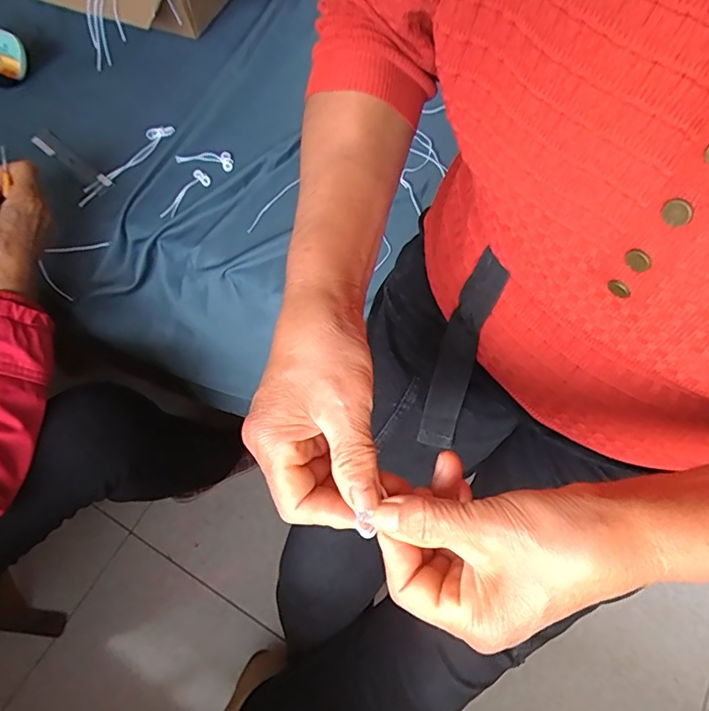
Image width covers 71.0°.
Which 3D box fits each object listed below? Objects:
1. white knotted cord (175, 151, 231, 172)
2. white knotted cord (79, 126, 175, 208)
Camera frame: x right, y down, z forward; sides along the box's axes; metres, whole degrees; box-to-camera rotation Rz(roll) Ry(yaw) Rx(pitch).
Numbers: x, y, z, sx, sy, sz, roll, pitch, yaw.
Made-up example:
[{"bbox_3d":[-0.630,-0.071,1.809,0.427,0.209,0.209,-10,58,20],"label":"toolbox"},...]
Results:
[{"bbox_3d":[-0.204,-0.266,0.678,0.072,0.008,0.026,-1,64,-15],"label":"white knotted cord"},{"bbox_3d":[-0.302,-0.254,0.655,0.021,0.006,0.161,43,72,-13],"label":"white knotted cord"}]

